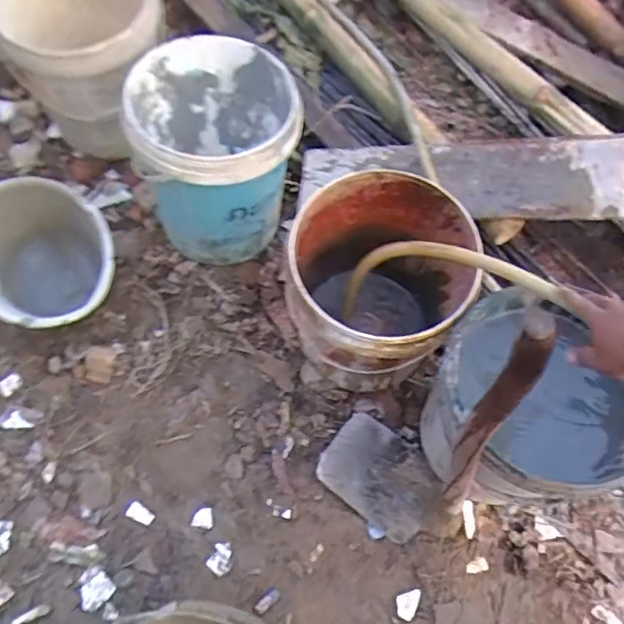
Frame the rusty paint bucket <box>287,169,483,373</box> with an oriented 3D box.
[{"bbox_3d":[0.112,-0.017,1.086,0.288,0.372,0.302,0,67,-1],"label":"rusty paint bucket"}]

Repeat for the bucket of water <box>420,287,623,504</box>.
[{"bbox_3d":[0.327,0.177,0.984,0.255,0.338,0.295,-37,72,-15],"label":"bucket of water"}]

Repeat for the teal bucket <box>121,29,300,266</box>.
[{"bbox_3d":[-0.181,-0.305,1.203,0.299,0.359,0.300,0,67,-1],"label":"teal bucket"}]

